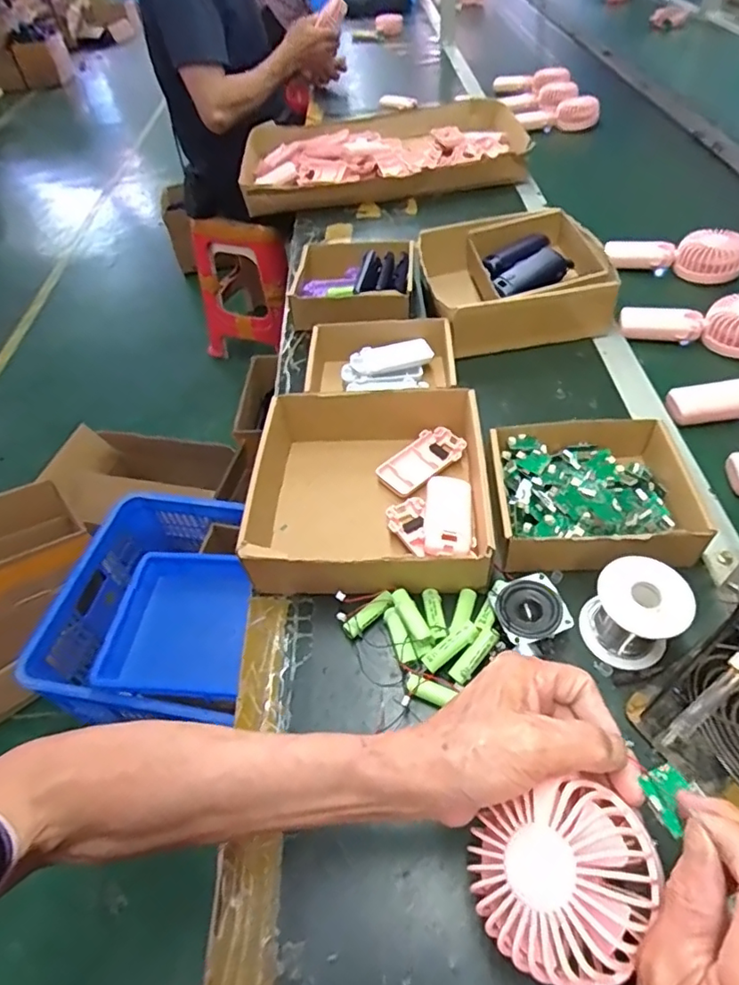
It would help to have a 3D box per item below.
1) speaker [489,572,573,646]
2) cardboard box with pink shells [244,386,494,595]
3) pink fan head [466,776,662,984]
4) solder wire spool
[{"bbox_3d":[0.129,0.095,0.458,0.051,0.020,0.059,-16,50,-8],"label":"speaker"},{"bbox_3d":[0.001,-0.007,0.541,0.208,0.063,0.215,-1,50,5],"label":"cardboard box with pink shells"},{"bbox_3d":[0.095,0.189,0.267,0.084,0.038,0.074,-28,53,16],"label":"pink fan head"},{"bbox_3d":[0.204,0.096,0.431,0.065,0.075,0.055,32,60,28],"label":"solder wire spool"}]

